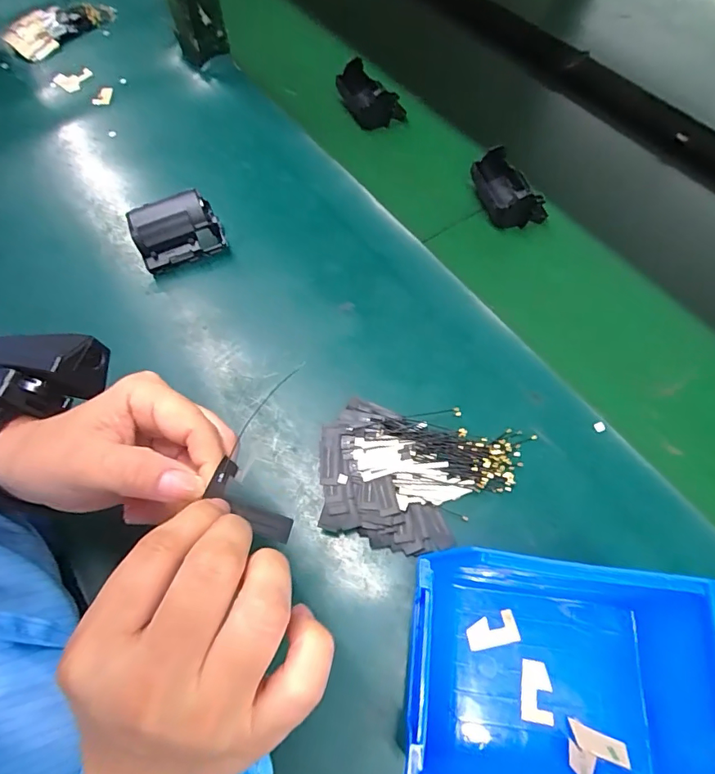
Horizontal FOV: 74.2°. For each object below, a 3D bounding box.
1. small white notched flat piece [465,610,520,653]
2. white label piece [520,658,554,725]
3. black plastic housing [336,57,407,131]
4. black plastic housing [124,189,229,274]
[{"bbox_3d":[0.079,0.143,0.277,0.029,0.004,0.017,-10,63,-4],"label":"small white notched flat piece"},{"bbox_3d":[0.100,0.169,0.262,0.017,0.004,0.029,7,63,4],"label":"white label piece"},{"bbox_3d":[0.013,-0.306,0.499,0.041,0.044,0.076,-33,67,-15],"label":"black plastic housing"},{"bbox_3d":[-0.153,-0.132,0.403,0.070,0.045,0.042,-20,64,-9],"label":"black plastic housing"}]

